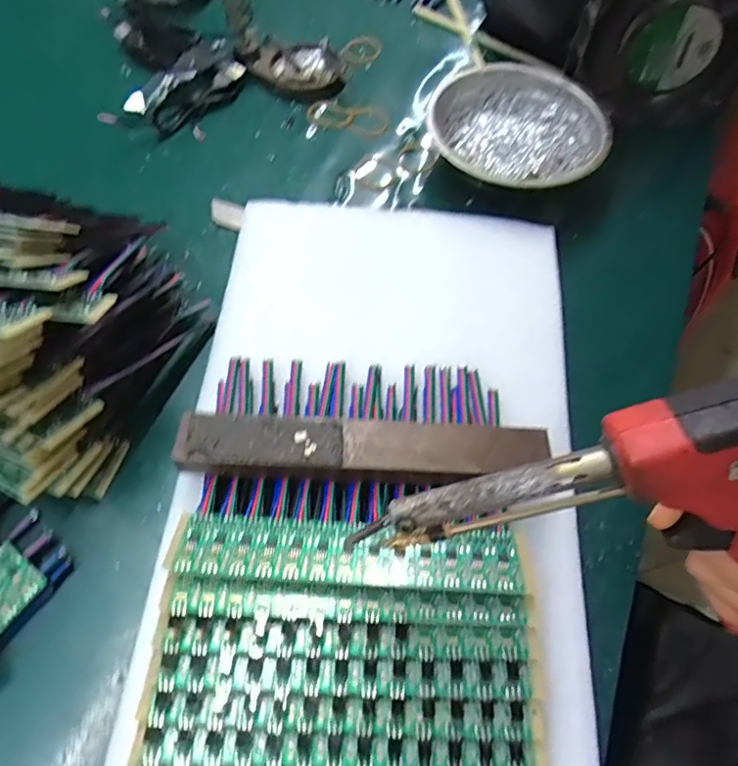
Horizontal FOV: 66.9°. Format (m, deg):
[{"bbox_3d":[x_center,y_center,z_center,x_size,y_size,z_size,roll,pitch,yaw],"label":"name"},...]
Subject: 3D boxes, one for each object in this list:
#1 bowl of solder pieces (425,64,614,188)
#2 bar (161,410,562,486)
[{"bbox_3d":[0.109,-0.184,0.419,0.126,0.049,0.138,-2,62,3],"label":"bowl of solder pieces"},{"bbox_3d":[-0.002,0.032,0.278,0.181,0.017,0.032,1,62,4],"label":"bar"}]

